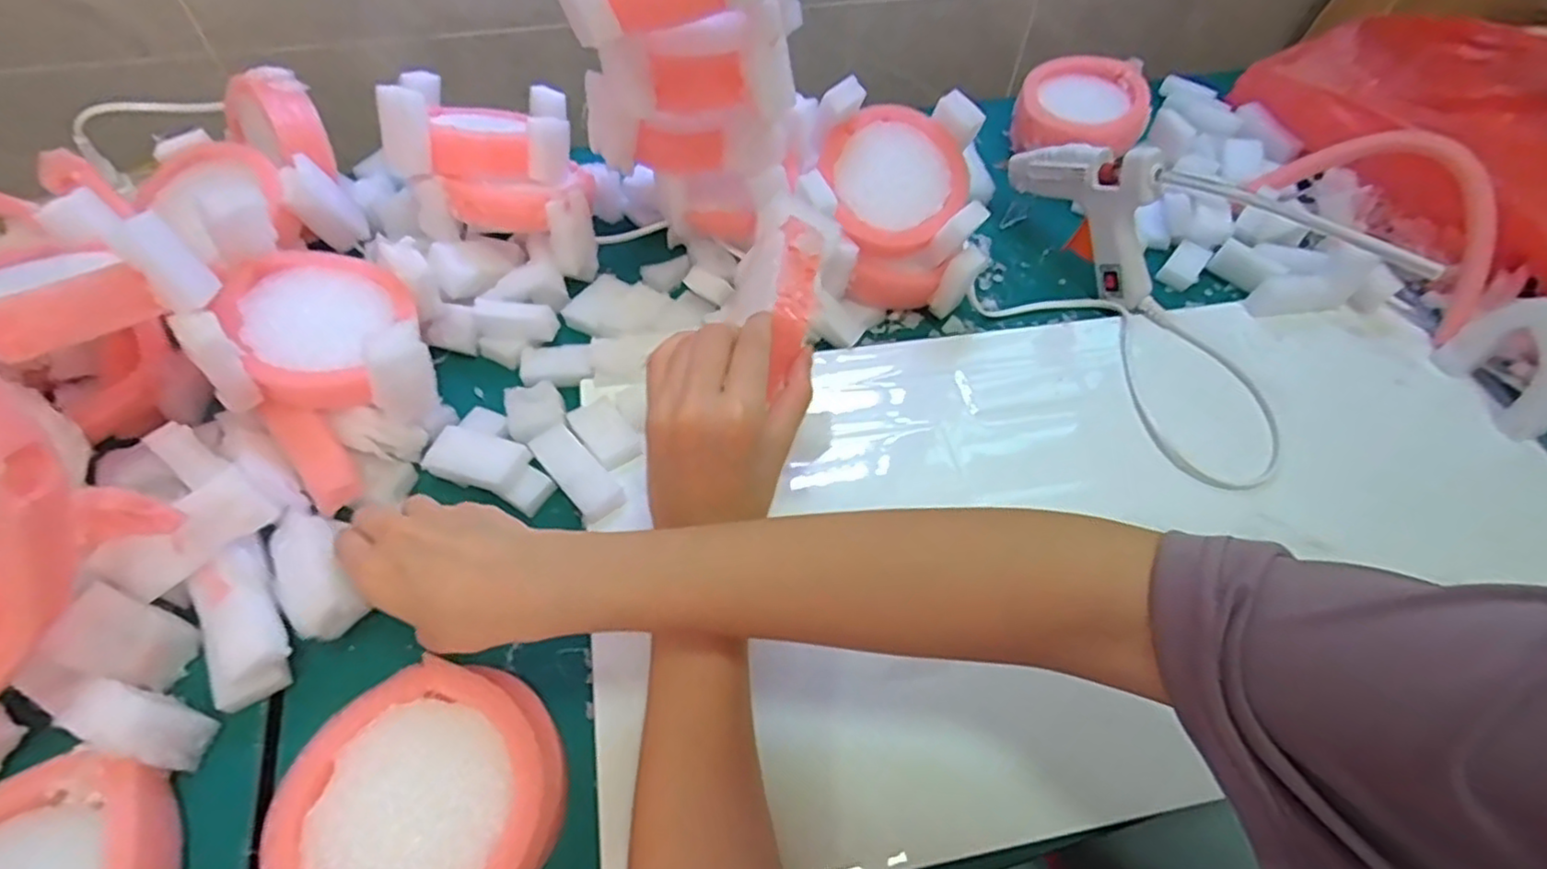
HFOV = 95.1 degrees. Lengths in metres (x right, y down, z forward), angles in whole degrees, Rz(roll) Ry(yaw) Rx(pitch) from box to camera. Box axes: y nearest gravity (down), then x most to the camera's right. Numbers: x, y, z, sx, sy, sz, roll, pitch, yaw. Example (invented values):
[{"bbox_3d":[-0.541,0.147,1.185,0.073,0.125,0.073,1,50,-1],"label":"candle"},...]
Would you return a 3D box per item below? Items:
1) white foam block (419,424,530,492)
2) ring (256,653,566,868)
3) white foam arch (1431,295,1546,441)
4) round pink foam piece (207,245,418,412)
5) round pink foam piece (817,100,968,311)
[{"bbox_3d":[-0.167,0.013,0.398,0.052,0.008,0.031,16,55,9],"label":"white foam block"},{"bbox_3d":[-0.140,0.152,0.290,0.100,0.043,0.100,1,54,-2],"label":"ring"},{"bbox_3d":[0.479,-0.045,0.445,0.034,0.064,0.071,-9,55,-9],"label":"white foam arch"},{"bbox_3d":[-0.255,-0.069,0.399,0.087,0.028,0.101,-33,80,-24],"label":"round pink foam piece"},{"bbox_3d":[0.079,-0.151,0.491,0.104,0.098,0.093,8,54,3],"label":"round pink foam piece"}]

